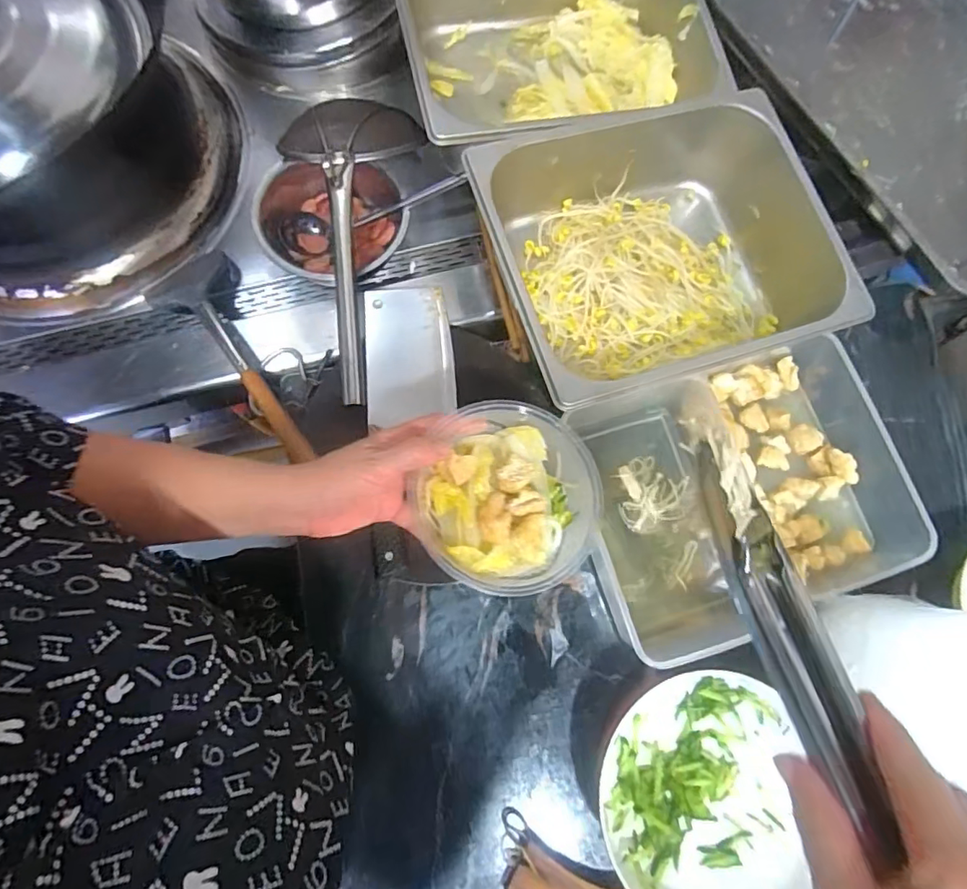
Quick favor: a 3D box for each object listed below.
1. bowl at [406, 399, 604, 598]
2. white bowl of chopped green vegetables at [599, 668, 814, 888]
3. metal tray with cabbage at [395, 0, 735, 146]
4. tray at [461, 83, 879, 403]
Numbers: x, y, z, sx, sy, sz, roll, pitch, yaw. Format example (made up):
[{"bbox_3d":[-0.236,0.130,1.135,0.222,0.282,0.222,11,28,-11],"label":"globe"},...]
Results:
[{"bbox_3d":[0.024,0.044,0.405,0.126,0.044,0.139,34,77,8],"label":"bowl"},{"bbox_3d":[0.188,0.297,0.450,0.173,0.053,0.193,12,75,2],"label":"white bowl of chopped green vegetables"},{"bbox_3d":[0.084,-0.442,0.578,0.335,0.095,0.260,-12,77,-5],"label":"metal tray with cabbage"},{"bbox_3d":[0.166,-0.174,0.529,0.302,0.132,0.255,-15,76,-5],"label":"tray"}]

